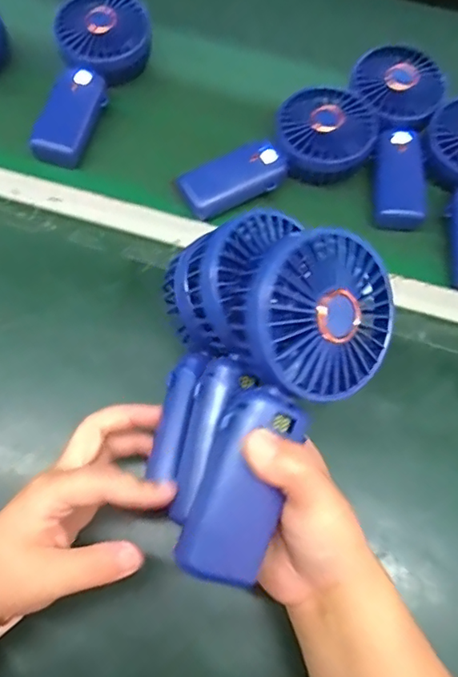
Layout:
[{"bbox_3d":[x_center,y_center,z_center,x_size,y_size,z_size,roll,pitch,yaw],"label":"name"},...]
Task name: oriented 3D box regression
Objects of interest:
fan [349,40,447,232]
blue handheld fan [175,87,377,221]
[{"bbox_3d":[0.150,-0.189,0.493,0.087,0.041,0.182,10,69,2],"label":"fan"},{"bbox_3d":[0.047,-0.155,0.471,0.173,0.049,0.081,-29,73,-12],"label":"blue handheld fan"}]

